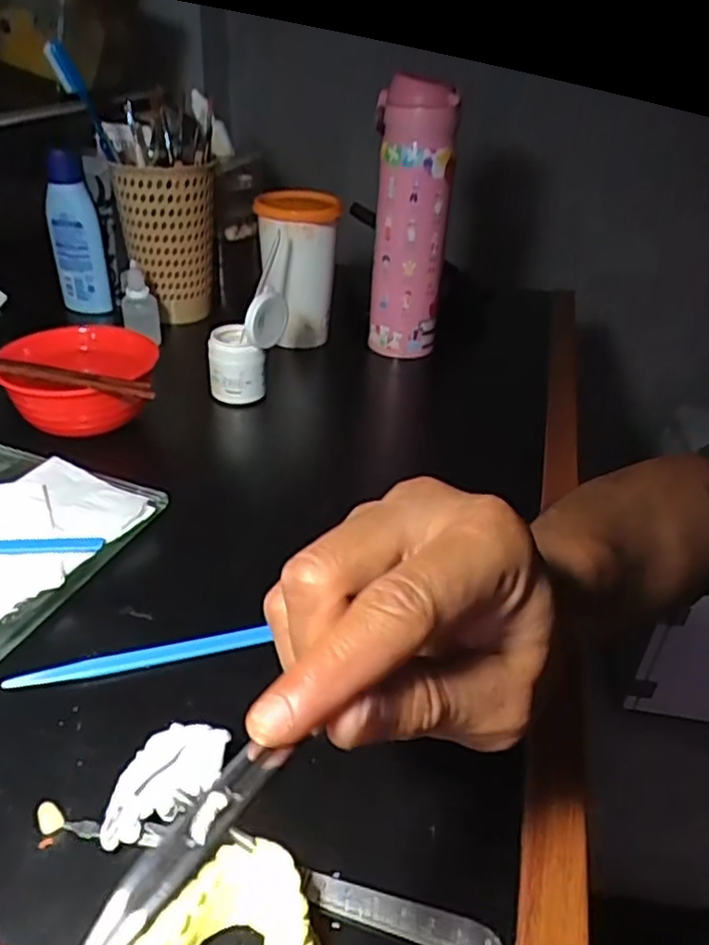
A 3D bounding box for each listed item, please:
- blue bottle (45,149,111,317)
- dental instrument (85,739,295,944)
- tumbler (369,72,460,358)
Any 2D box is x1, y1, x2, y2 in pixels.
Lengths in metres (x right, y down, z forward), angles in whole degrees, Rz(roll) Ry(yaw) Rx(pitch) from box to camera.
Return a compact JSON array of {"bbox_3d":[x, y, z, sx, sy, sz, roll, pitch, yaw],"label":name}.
[{"bbox_3d":[-0.261,-0.222,0.662,0.046,0.146,0.028,-10,36,-20],"label":"blue bottle"},{"bbox_3d":[-0.036,0.078,0.141,0.010,0.005,0.062,26,45,23],"label":"dental instrument"},{"bbox_3d":[0.049,-0.216,0.615,0.071,0.223,0.075,3,33,-2],"label":"tumbler"}]

